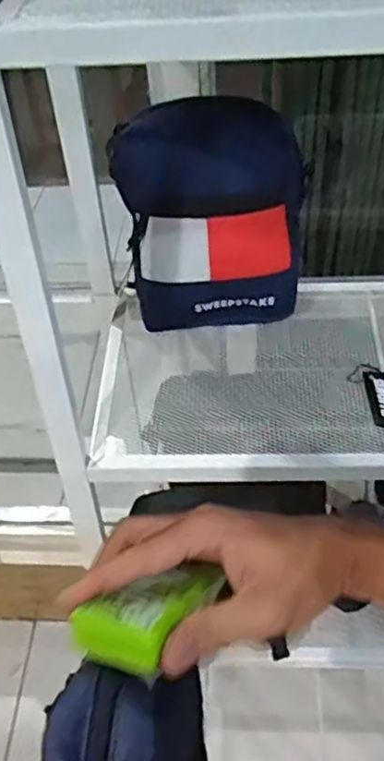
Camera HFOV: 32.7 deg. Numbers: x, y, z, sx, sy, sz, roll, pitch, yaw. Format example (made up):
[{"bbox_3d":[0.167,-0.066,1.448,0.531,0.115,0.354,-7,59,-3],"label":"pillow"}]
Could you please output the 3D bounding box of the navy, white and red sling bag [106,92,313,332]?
[{"bbox_3d":[0.015,-0.158,0.626,0.176,0.168,0.125,-1,48,4],"label":"navy, white and red sling bag"}]

